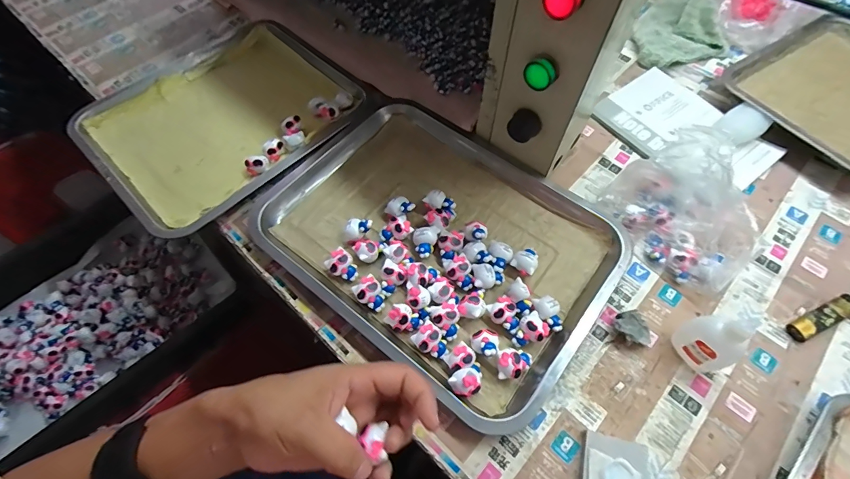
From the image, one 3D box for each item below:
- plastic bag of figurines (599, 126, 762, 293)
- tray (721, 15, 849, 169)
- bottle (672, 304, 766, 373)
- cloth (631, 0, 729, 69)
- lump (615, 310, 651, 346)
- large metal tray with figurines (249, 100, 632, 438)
[{"bbox_3d":[0.273,-0.031,0.406,0.102,0.093,0.146,-27,65,-13],"label":"plastic bag of figurines"},{"bbox_3d":[0.571,-0.205,0.538,0.306,0.032,0.213,-31,66,-15],"label":"tray"},{"bbox_3d":[0.257,0.084,0.343,0.034,0.090,0.044,-13,62,-6],"label":"bottle"},{"bbox_3d":[0.394,-0.322,0.596,0.124,0.031,0.210,36,68,18],"label":"cloth"},{"bbox_3d":[0.198,0.087,0.383,0.027,0.021,0.035,-26,64,-13],"label":"lump"},{"bbox_3d":[0.013,-0.009,0.430,0.347,0.027,0.260,35,67,18],"label":"large metal tray with figurines"}]

